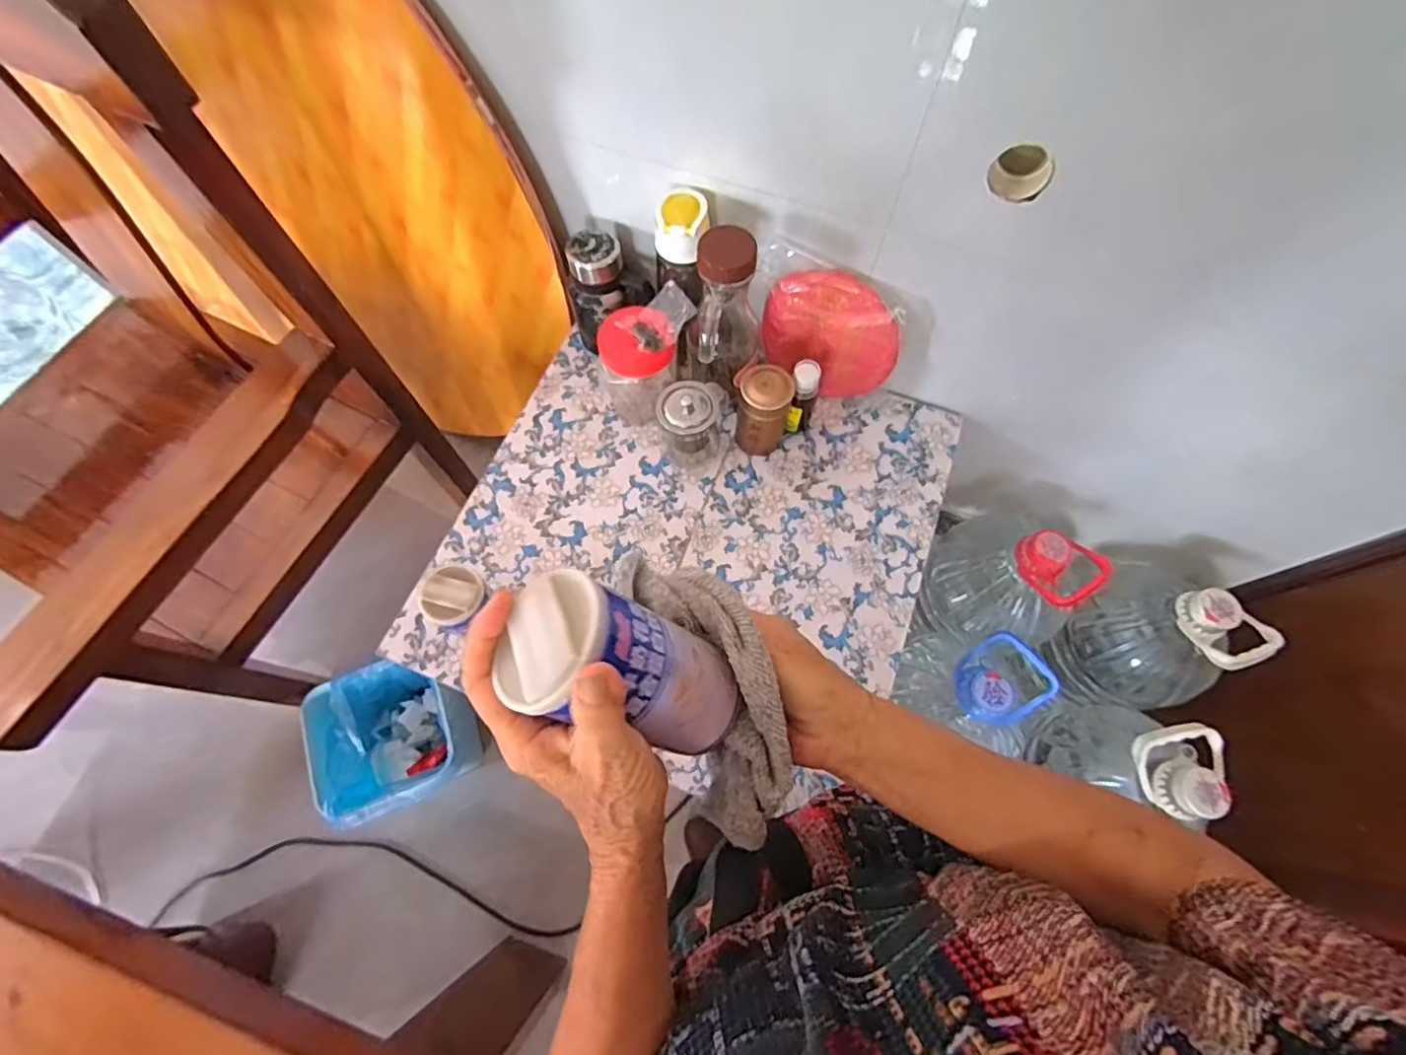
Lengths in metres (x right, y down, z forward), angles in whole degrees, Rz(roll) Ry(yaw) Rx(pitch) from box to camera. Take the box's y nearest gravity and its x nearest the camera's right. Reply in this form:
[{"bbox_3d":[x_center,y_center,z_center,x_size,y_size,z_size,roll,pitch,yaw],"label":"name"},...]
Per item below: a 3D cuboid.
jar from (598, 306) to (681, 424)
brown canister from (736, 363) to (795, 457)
[{"bbox_3d":[-0.083,-0.203,0.783,0.091,0.150,0.077,-12,68,-7],"label":"jar"},{"bbox_3d":[0.078,-0.146,0.774,0.062,0.119,0.062,1,67,-1],"label":"brown canister"}]

